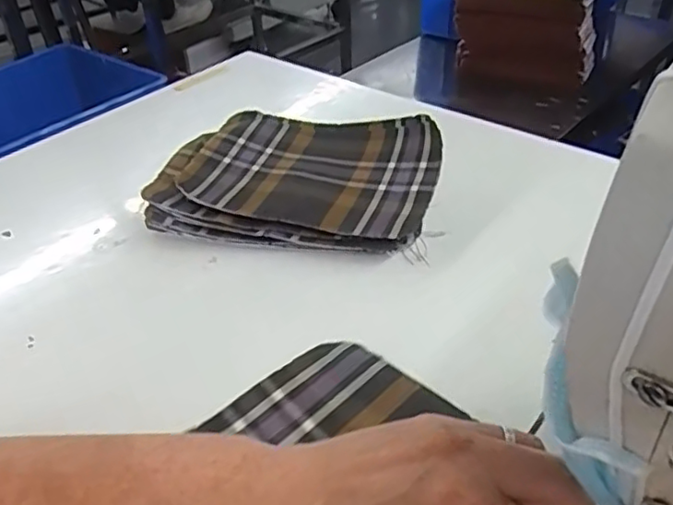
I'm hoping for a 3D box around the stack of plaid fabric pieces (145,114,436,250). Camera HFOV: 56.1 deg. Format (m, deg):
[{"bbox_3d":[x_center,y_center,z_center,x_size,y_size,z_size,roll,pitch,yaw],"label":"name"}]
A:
[{"bbox_3d":[-0.032,-0.062,0.509,0.223,0.043,0.162,5,39,11],"label":"stack of plaid fabric pieces"}]

